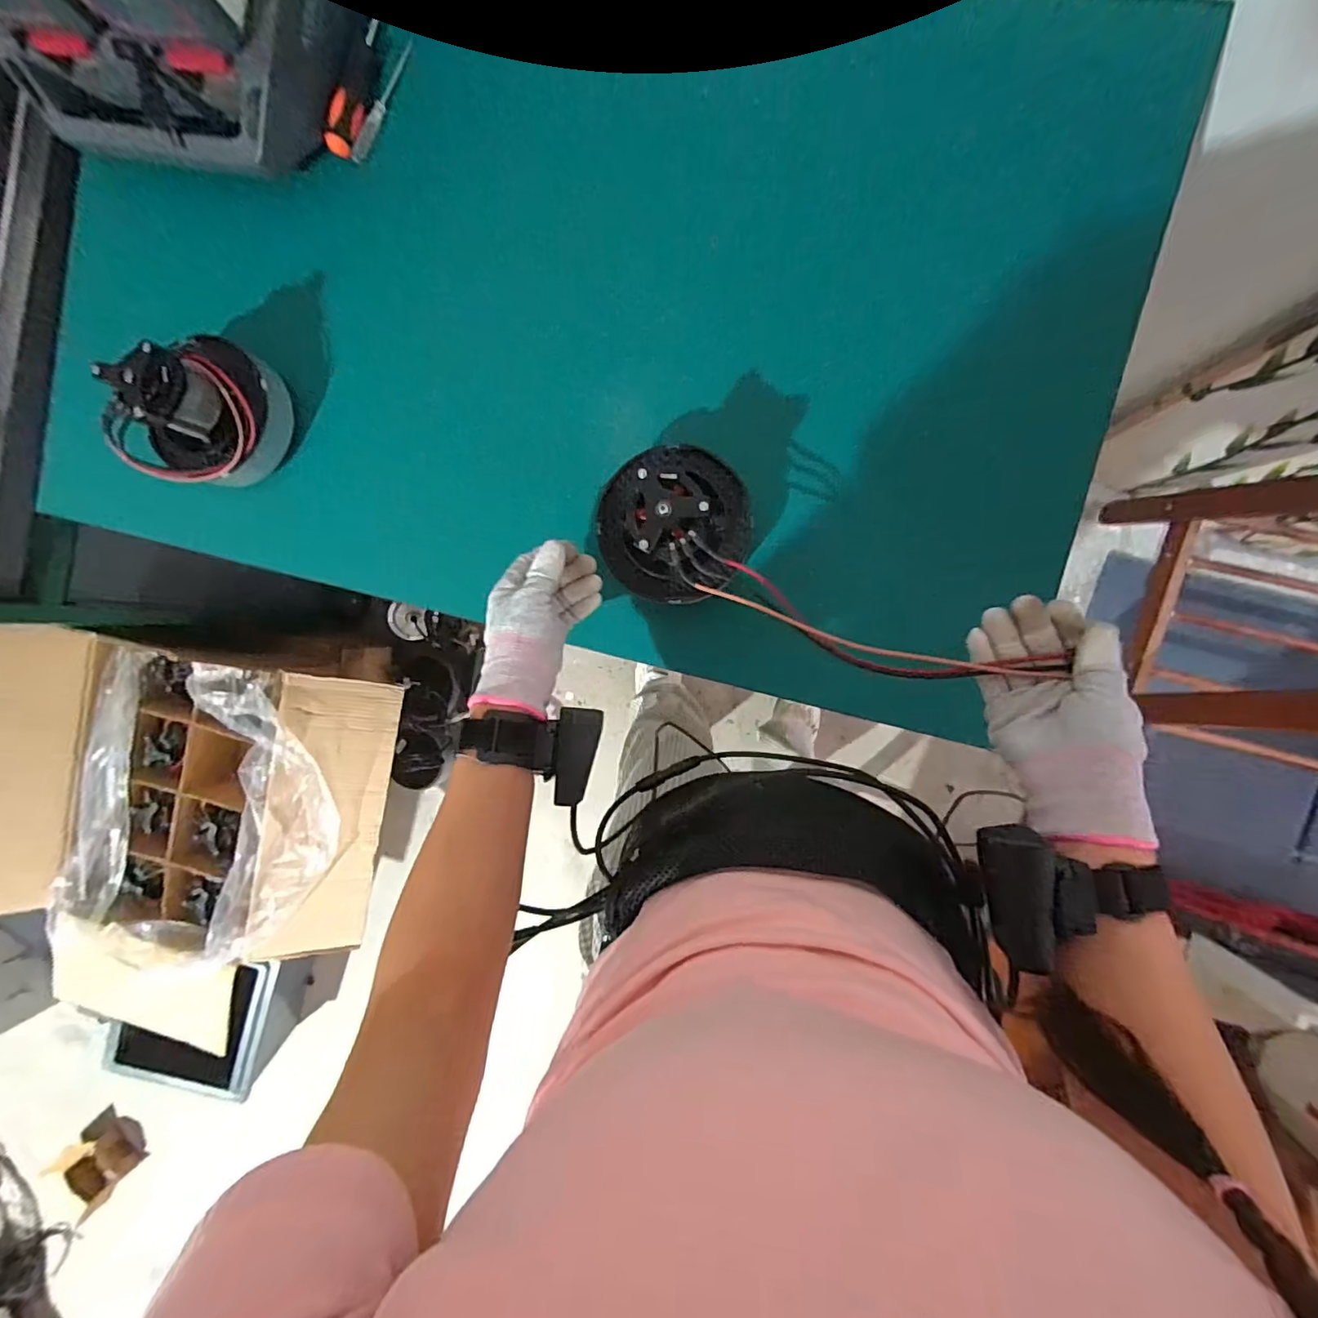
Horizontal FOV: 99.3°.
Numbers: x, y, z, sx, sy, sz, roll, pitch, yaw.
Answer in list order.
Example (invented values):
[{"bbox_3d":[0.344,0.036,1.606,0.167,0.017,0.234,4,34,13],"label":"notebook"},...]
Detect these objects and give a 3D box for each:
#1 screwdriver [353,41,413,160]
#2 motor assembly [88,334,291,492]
[{"bbox_3d":[-0.254,-0.513,0.519,0.010,0.016,0.111,35,96,5],"label":"screwdriver"},{"bbox_3d":[-0.413,-0.224,0.506,0.092,0.103,0.135,23,95,6],"label":"motor assembly"}]

